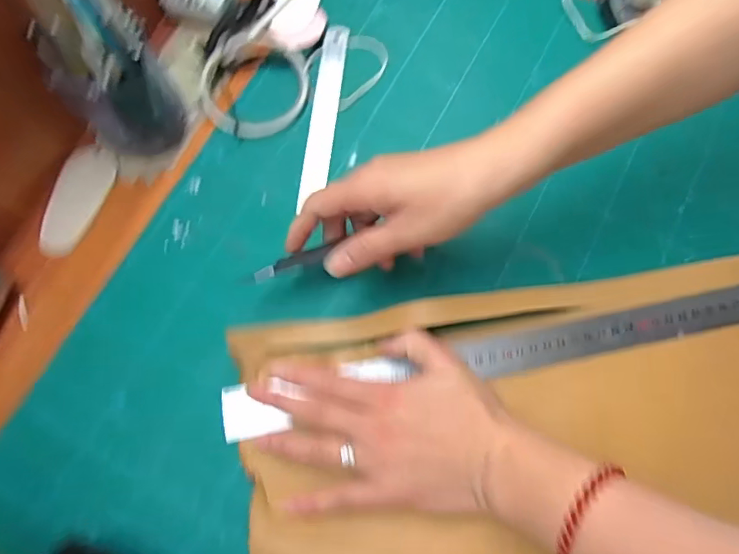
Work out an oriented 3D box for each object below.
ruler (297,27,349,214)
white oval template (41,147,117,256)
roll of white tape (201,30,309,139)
[{"bbox_3d":[-0.036,-0.136,0.416,0.020,0.004,0.168,9,73,-7],"label":"ruler"},{"bbox_3d":[-0.231,-0.061,0.401,0.037,0.005,0.092,12,74,5],"label":"white oval template"},{"bbox_3d":[-0.097,-0.160,0.421,0.089,0.012,0.090,0,73,2],"label":"roll of white tape"}]

